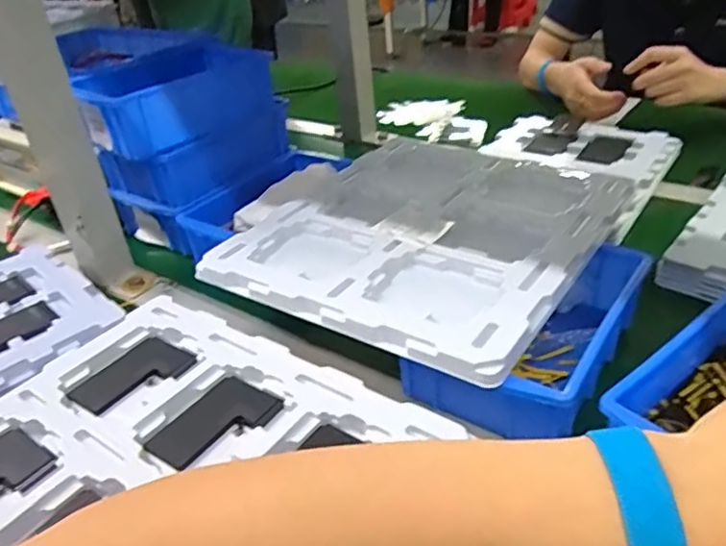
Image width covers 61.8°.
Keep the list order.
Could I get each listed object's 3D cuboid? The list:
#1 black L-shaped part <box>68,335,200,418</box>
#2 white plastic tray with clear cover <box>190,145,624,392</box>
[{"bbox_3d":[-0.176,0.080,0.468,0.062,0.004,0.082,18,40,32],"label":"black L-shaped part"},{"bbox_3d":[0.062,-0.036,0.558,0.280,0.038,0.323,17,40,32],"label":"white plastic tray with clear cover"}]

